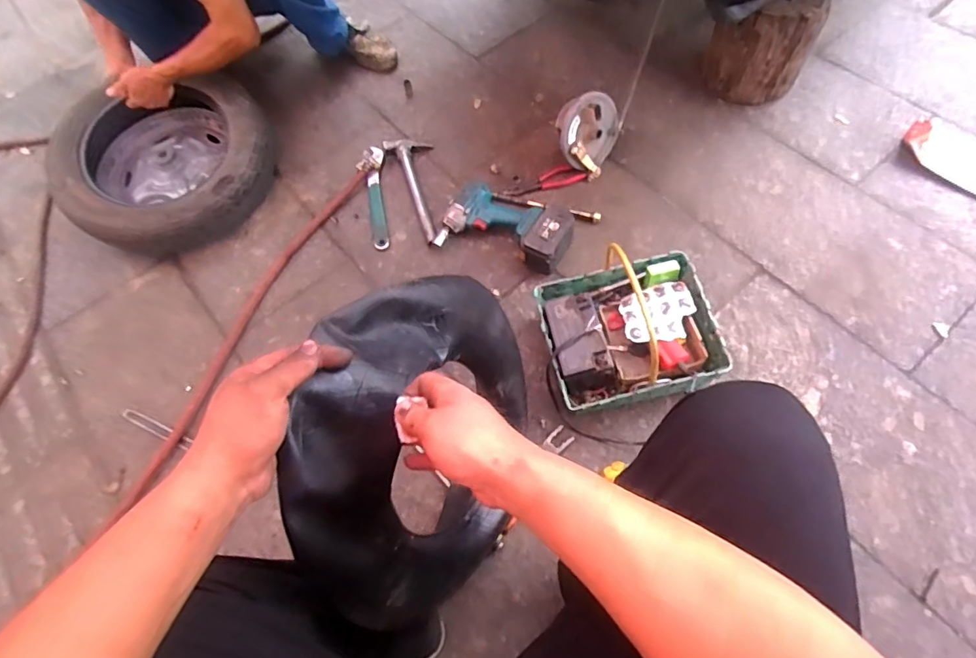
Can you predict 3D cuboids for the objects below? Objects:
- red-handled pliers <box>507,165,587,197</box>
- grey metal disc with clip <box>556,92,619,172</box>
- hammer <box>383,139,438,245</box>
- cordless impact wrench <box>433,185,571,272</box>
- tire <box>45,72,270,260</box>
[{"bbox_3d":[0.128,-0.328,1.113,0.173,0.014,0.050,-20,65,-3],"label":"red-handled pliers"},{"bbox_3d":[0.221,-0.422,1.083,0.148,0.154,0.041,2,29,-33],"label":"grey metal disc with clip"},{"bbox_3d":[-0.140,-0.326,1.138,0.102,0.028,0.303,-24,66,-5],"label":"hammer"},{"bbox_3d":[0.037,-0.209,1.039,0.258,0.075,0.173,25,68,16],"label":"cordless impact wrench"},{"bbox_3d":[-0.724,-0.385,1.158,0.427,0.179,0.423,-2,66,5],"label":"tire"}]

